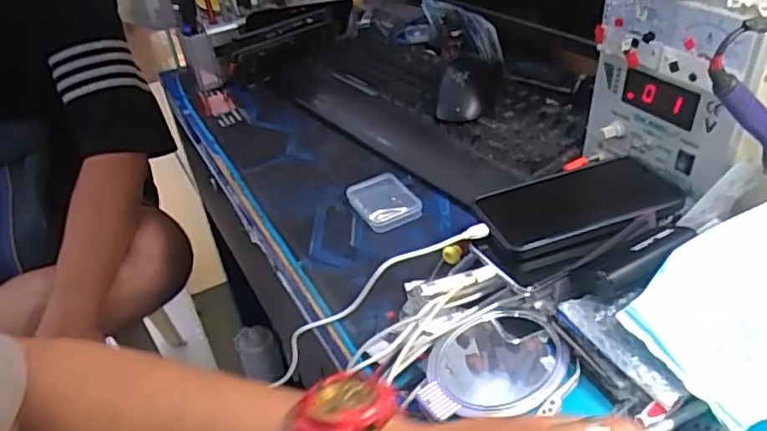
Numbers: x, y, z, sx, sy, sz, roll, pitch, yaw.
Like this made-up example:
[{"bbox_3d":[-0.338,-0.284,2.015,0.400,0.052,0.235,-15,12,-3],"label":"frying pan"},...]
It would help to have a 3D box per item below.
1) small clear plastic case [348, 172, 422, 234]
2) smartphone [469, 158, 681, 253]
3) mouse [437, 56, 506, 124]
[{"bbox_3d":[0.001,-0.014,0.605,0.057,0.017,0.070,-21,39,-19],"label":"small clear plastic case"},{"bbox_3d":[0.160,-0.011,0.502,0.153,0.009,0.082,-14,34,-8],"label":"smartphone"},{"bbox_3d":[0.098,-0.147,0.693,0.070,0.044,0.105,4,38,14],"label":"mouse"}]

